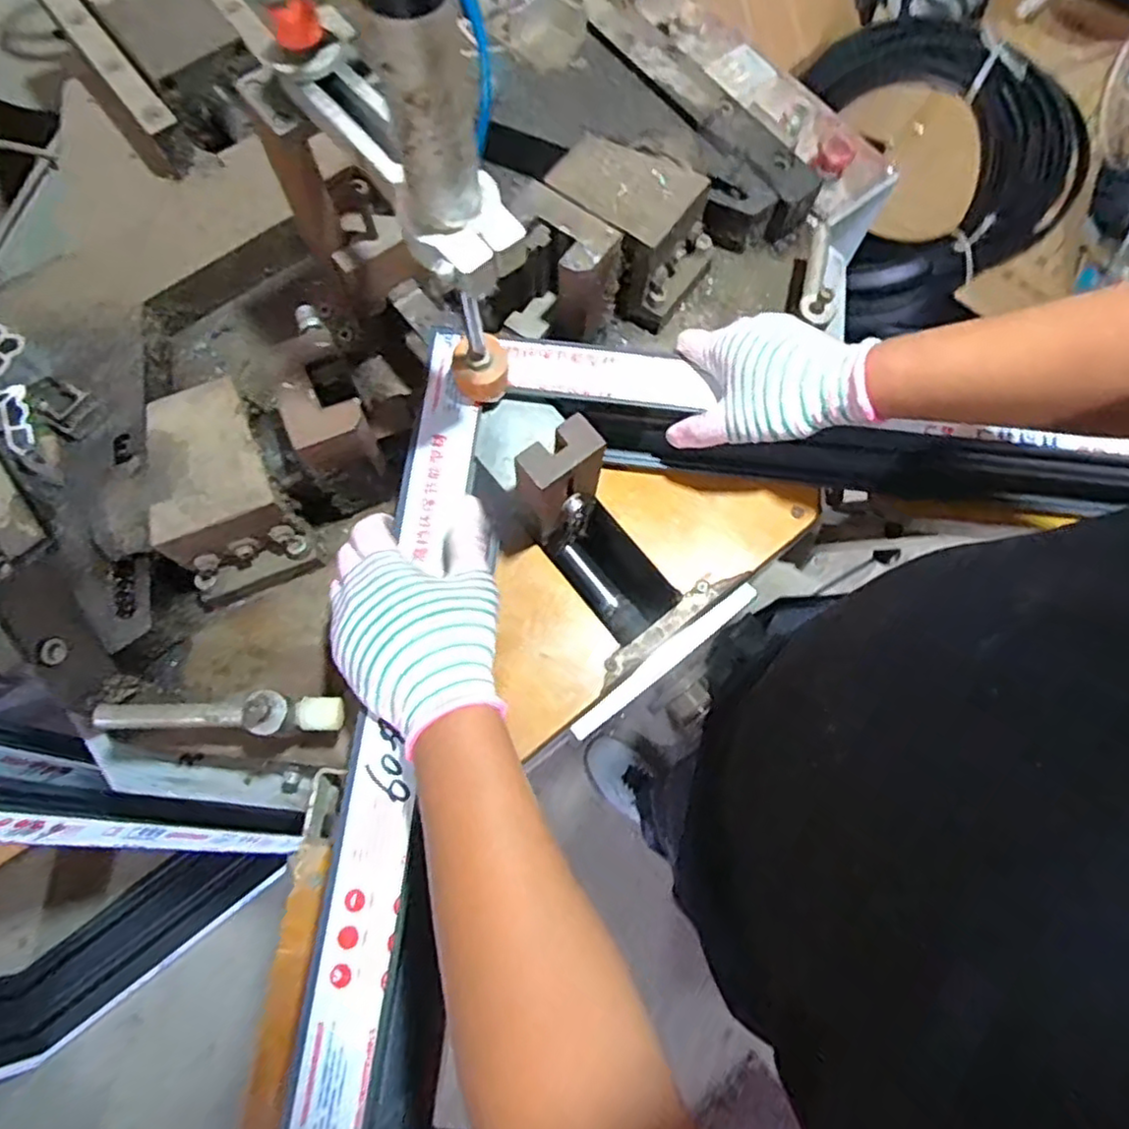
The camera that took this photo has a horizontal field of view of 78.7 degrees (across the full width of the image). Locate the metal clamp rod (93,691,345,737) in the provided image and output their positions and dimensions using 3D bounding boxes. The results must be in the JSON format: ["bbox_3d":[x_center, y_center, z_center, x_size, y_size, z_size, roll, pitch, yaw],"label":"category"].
[{"bbox_3d":[-0.235,0.099,0.457,0.159,0.043,0.026,1,74,-2],"label":"metal clamp rod"}]

